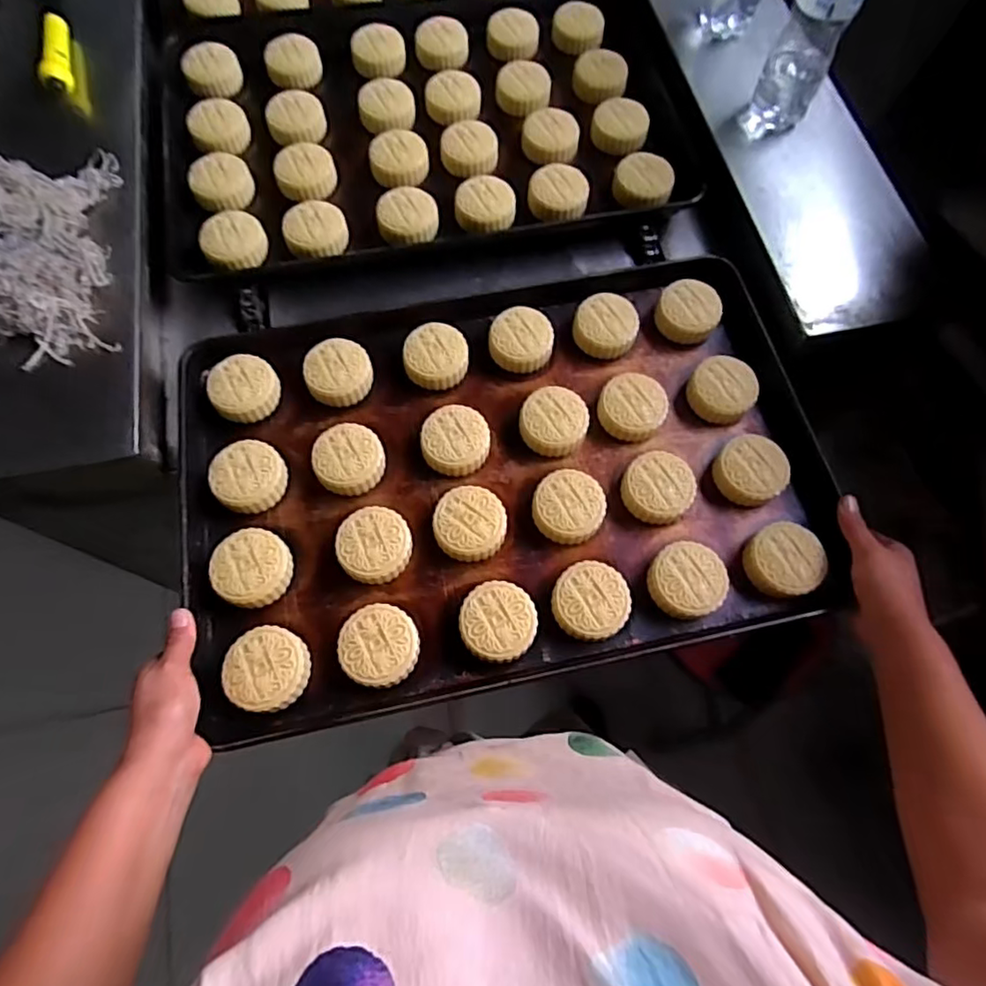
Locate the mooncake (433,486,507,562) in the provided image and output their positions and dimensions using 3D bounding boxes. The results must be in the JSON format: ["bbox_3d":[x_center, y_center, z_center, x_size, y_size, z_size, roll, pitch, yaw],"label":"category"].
[{"bbox_3d":[-0.021,0.030,0.551,0.063,0.032,0.063,3,60,1],"label":"mooncake"}]

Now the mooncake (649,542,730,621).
[{"bbox_3d":[0.173,0.078,0.532,0.062,0.027,0.065,0,60,-1],"label":"mooncake"}]

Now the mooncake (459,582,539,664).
[{"bbox_3d":[0.005,0.112,0.514,0.064,0.028,0.064,0,60,-1],"label":"mooncake"}]

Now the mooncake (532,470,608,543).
[{"bbox_3d":[0.071,0.013,0.559,0.064,0.031,0.064,0,60,-1],"label":"mooncake"}]

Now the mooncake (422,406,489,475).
[{"bbox_3d":[-0.036,-0.052,0.584,0.063,0.029,0.064,-1,60,-1],"label":"mooncake"}]

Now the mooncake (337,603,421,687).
[{"bbox_3d":[-0.096,0.130,0.504,0.066,0.027,0.062,0,60,-1],"label":"mooncake"}]

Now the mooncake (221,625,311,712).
[{"bbox_3d":[-0.186,0.146,0.494,0.065,0.027,0.064,0,60,-1],"label":"mooncake"}]

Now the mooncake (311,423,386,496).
[{"bbox_3d":[-0.139,-0.033,0.574,0.063,0.026,0.063,0,60,-1],"label":"mooncake"}]

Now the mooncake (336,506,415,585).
[{"bbox_3d":[-0.107,0.049,0.543,0.065,0.033,0.065,0,60,-1],"label":"mooncake"}]

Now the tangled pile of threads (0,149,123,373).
[{"bbox_3d":[-0.481,-0.250,0.587,0.184,0.072,0.245,-10,61,-7],"label":"tangled pile of threads"}]

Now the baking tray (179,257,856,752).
[{"bbox_3d":[0.011,-0.027,0.577,0.585,0.039,0.396,-11,69,-5],"label":"baking tray"}]

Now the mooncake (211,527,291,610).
[{"bbox_3d":[-0.212,0.068,0.530,0.064,0.036,0.064,0,60,-1],"label":"mooncake"}]

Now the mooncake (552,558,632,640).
[{"bbox_3d":[0.085,0.095,0.523,0.065,0.028,0.062,0,60,-1],"label":"mooncake"}]

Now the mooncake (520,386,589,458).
[{"bbox_3d":[0.061,-0.071,0.592,0.065,0.032,0.064,0,60,-1],"label":"mooncake"}]

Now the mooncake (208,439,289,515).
[{"bbox_3d":[-0.230,-0.016,0.563,0.064,0.026,0.064,0,60,-1],"label":"mooncake"}]

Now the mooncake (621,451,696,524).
[{"bbox_3d":[0.156,-0.004,0.567,0.066,0.031,0.062,0,60,-1],"label":"mooncake"}]

